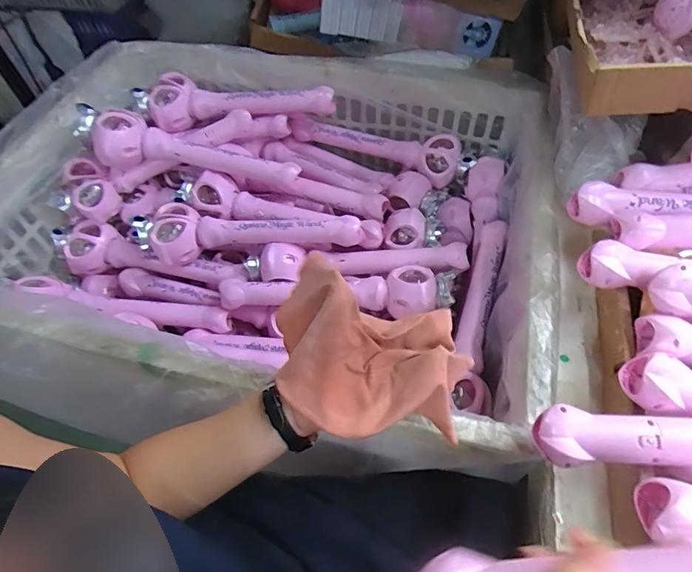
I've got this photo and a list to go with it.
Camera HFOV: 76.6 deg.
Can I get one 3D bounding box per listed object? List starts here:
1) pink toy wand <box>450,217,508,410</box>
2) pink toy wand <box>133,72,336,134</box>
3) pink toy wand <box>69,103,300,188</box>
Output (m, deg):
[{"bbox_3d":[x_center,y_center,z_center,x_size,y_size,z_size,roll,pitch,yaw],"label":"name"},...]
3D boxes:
[{"bbox_3d":[0.190,0.032,0.644,0.060,0.042,0.313,11,56,10],"label":"pink toy wand"},{"bbox_3d":[-0.197,-0.329,0.777,0.348,0.073,0.064,-2,55,1],"label":"pink toy wand"},{"bbox_3d":[-0.255,-0.215,0.732,0.348,0.072,0.081,11,54,-13],"label":"pink toy wand"}]

